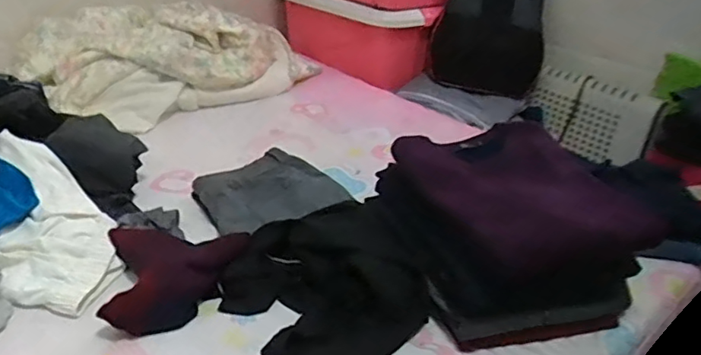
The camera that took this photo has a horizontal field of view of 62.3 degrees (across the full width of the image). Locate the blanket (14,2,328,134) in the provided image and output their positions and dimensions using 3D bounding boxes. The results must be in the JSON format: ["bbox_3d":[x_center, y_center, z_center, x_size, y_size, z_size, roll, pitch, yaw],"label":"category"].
[{"bbox_3d":[-0.469,-0.335,1.532,0.677,0.200,0.383,-23,38,-39],"label":"blanket"}]

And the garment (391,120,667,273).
[{"bbox_3d":[0.264,0.008,0.874,0.313,0.054,0.307,-10,36,-22],"label":"garment"}]

